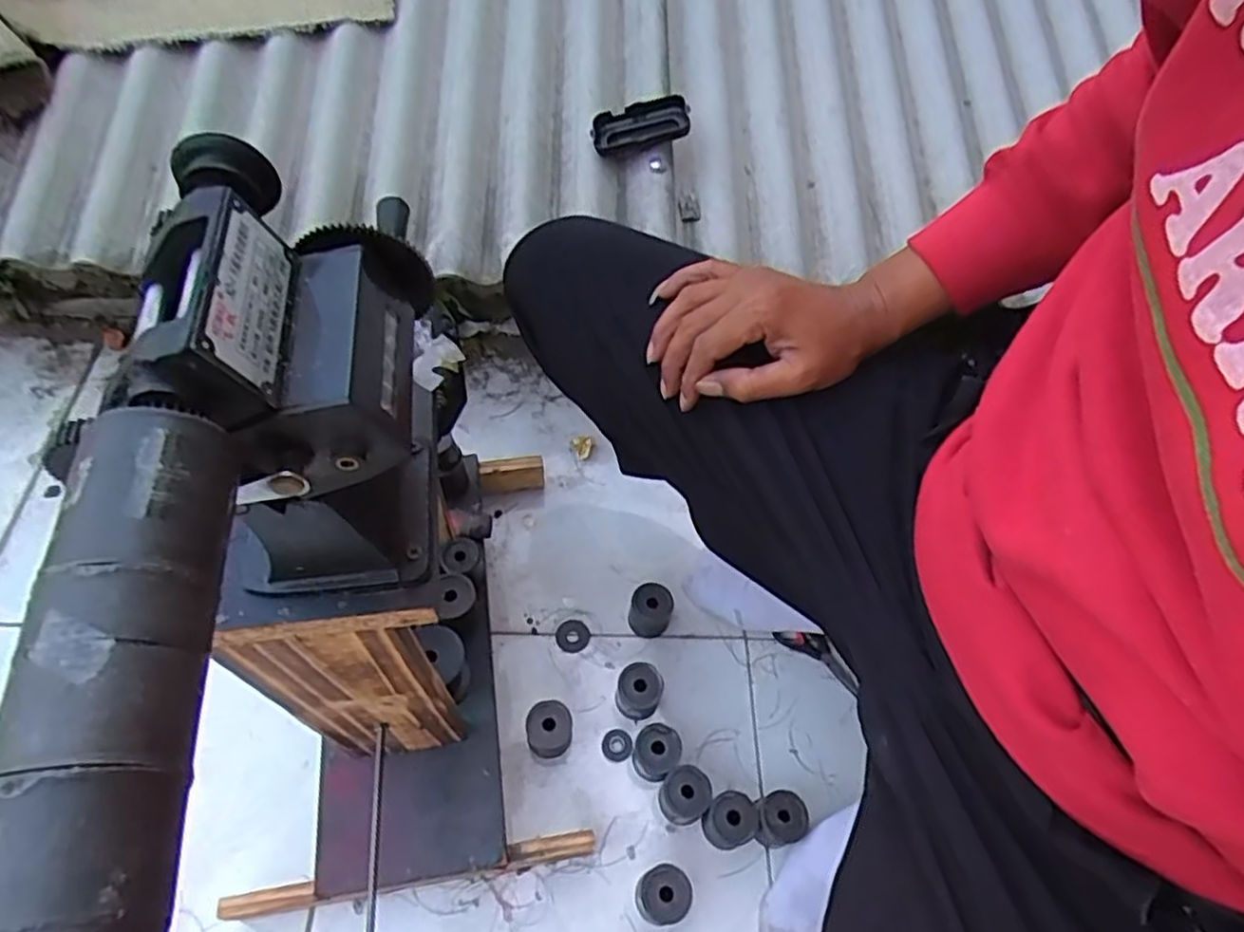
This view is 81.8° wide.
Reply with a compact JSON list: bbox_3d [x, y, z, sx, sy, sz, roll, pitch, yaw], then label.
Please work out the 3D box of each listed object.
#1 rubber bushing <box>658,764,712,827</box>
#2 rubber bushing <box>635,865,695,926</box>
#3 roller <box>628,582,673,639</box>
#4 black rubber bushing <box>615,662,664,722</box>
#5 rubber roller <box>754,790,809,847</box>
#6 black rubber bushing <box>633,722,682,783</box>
[{"bbox_3d":[0.057,0.303,0.661,0.042,0.050,0.043,2,57,-3],"label":"rubber bushing"},{"bbox_3d":[0.035,0.368,0.617,0.043,0.049,0.041,2,58,-3],"label":"rubber bushing"},{"bbox_3d":[0.029,0.151,0.749,0.043,0.050,0.044,10,58,3],"label":"roller"},{"bbox_3d":[0.016,0.222,0.707,0.043,0.047,0.044,2,58,-3],"label":"black rubber bushing"},{"bbox_3d":[0.142,0.321,0.653,0.045,0.042,0.040,0,58,-4],"label":"rubber roller"},{"bbox_3d":[0.031,0.270,0.676,0.043,0.051,0.045,2,58,-3],"label":"black rubber bushing"}]

